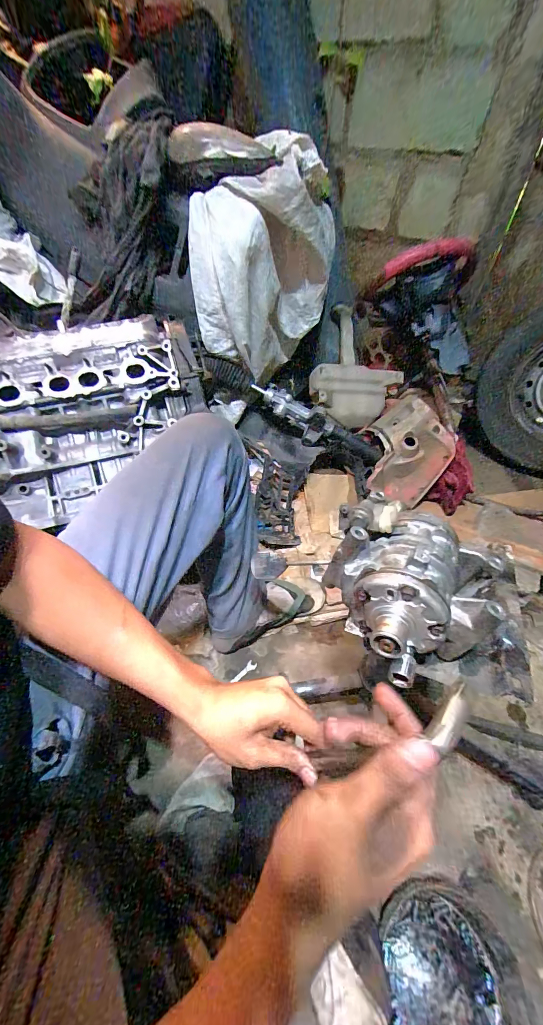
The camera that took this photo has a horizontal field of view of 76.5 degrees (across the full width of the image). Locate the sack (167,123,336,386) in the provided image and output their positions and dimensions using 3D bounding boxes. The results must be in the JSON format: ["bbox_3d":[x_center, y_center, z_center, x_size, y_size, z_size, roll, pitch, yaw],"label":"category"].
[{"bbox_3d":[-0.032,-0.640,0.920,0.382,0.483,0.204,2,45,0],"label":"sack"}]

